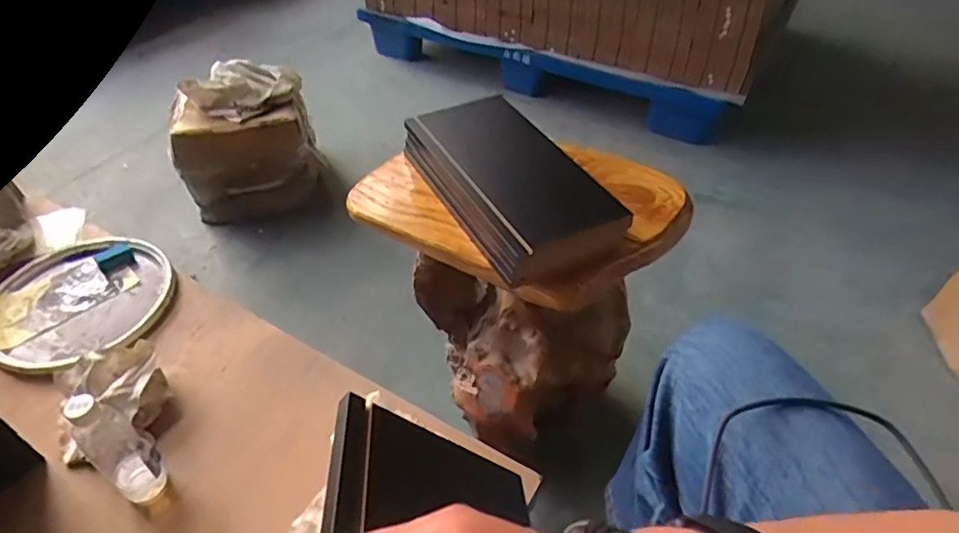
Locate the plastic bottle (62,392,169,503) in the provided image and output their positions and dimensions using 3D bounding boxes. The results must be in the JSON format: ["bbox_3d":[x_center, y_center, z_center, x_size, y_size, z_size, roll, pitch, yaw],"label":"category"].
[{"bbox_3d":[-0.440,0.220,0.738,0.056,0.191,0.060,30,52,27],"label":"plastic bottle"}]

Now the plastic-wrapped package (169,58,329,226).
[{"bbox_3d":[-0.528,-0.279,1.391,0.313,0.287,0.197,-21,48,-19],"label":"plastic-wrapped package"}]

